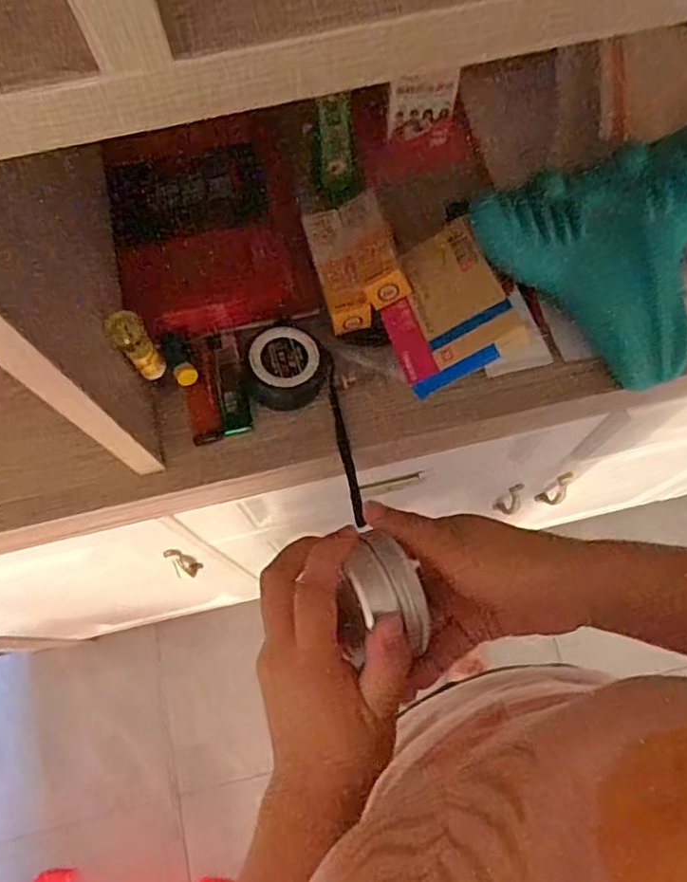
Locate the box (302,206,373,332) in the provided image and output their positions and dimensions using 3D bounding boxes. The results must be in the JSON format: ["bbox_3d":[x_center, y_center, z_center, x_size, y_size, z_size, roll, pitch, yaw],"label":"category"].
[{"bbox_3d":[-0.006,-0.135,0.483,0.030,0.014,0.105,-15,72,-4],"label":"box"}]

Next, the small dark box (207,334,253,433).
[{"bbox_3d":[-0.086,-0.046,0.474,0.022,0.009,0.083,-13,72,-3],"label":"small dark box"}]

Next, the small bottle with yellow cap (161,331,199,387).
[{"bbox_3d":[-0.125,-0.064,0.472,0.018,0.014,0.049,-25,73,-7],"label":"small bottle with yellow cap"}]

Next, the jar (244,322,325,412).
[{"bbox_3d":[-0.043,-0.061,0.466,0.056,0.034,0.065,-3,72,0],"label":"jar"}]

